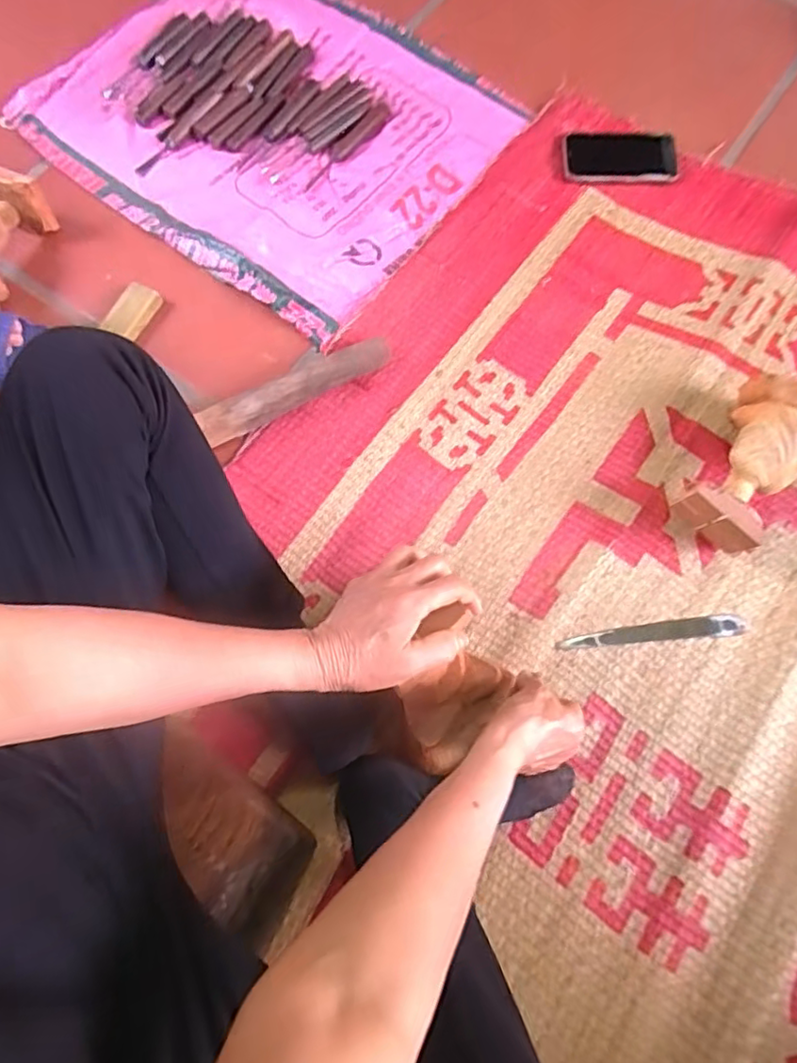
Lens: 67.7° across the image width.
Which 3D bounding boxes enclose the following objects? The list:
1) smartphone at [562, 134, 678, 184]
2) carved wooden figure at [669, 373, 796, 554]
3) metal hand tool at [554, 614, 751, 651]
[{"bbox_3d":[0.288,-0.488,0.775,0.142,0.010,0.078,0,79,7],"label":"smartphone"},{"bbox_3d":[0.371,-0.073,0.629,0.172,0.088,0.116,-42,76,-9],"label":"carved wooden figure"},{"bbox_3d":[0.267,0.107,0.624,0.193,0.006,0.022,-7,73,1],"label":"metal hand tool"}]

